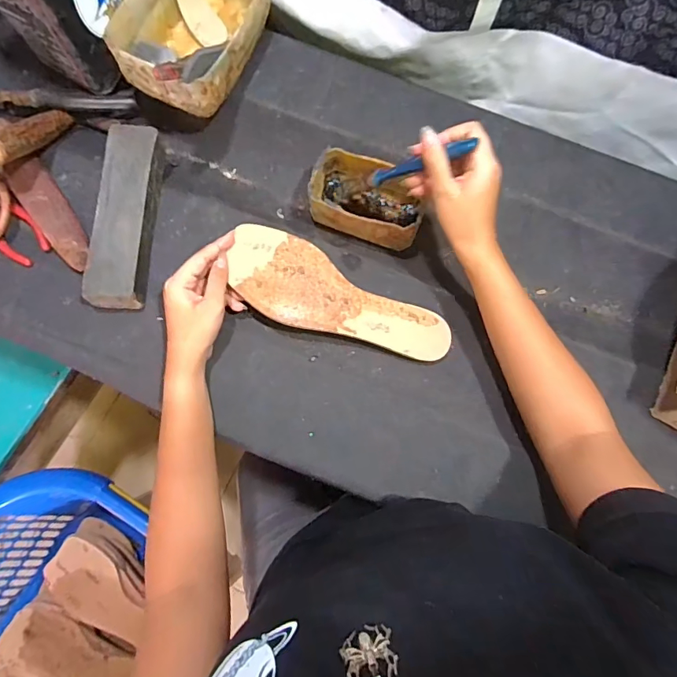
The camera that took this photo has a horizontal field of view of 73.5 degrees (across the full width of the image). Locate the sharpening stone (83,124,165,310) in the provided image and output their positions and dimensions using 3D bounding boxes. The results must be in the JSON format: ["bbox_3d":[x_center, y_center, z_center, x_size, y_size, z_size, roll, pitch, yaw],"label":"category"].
[{"bbox_3d":[-0.220,-0.126,0.471,0.051,0.043,0.191,3,74,-1],"label":"sharpening stone"}]

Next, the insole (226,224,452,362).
[{"bbox_3d":[0.000,-0.038,0.458,0.235,0.009,0.083,24,74,-2],"label":"insole"}]

